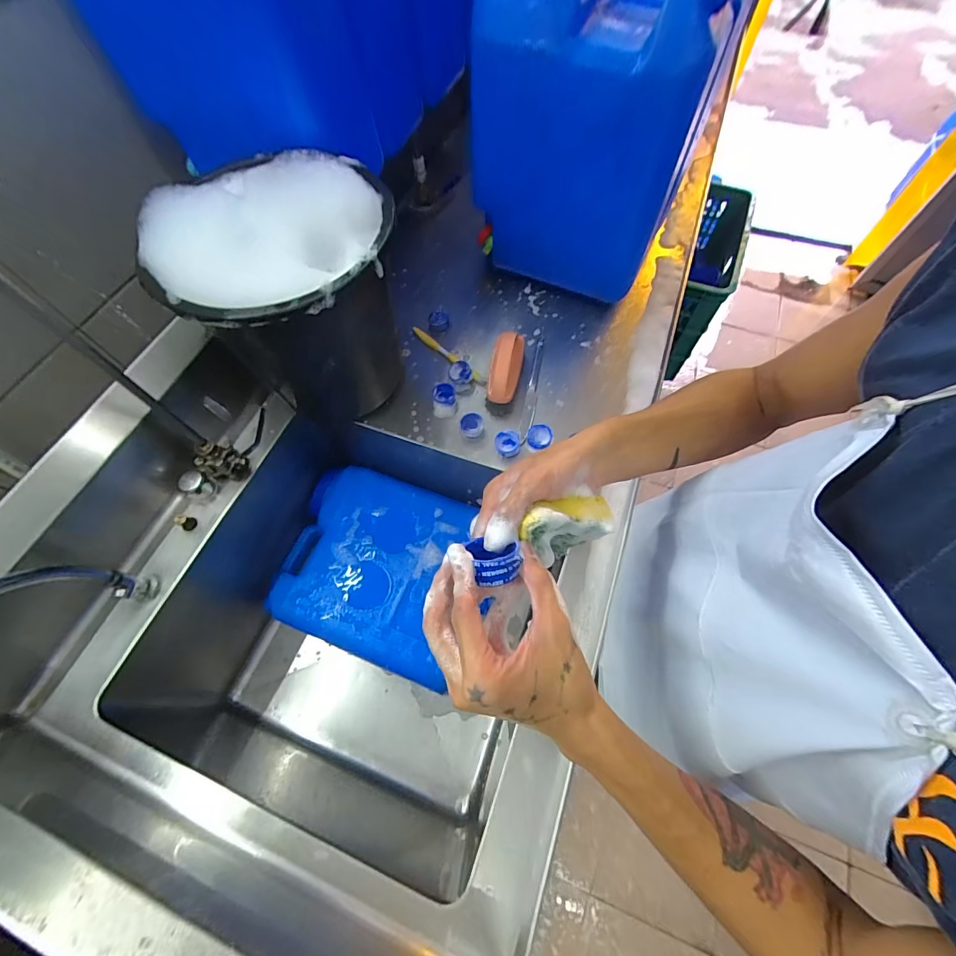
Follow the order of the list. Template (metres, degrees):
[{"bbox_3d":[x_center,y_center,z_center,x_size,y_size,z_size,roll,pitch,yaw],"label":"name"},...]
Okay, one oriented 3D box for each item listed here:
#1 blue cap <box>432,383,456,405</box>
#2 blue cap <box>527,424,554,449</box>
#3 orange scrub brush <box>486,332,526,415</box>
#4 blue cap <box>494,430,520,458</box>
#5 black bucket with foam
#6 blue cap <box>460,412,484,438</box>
[{"bbox_3d":[-0.058,-0.143,0.713,0.038,0.017,0.036,-1,64,1],"label":"blue cap"},{"bbox_3d":[0.100,-0.066,0.669,0.041,0.014,0.041,-11,67,27],"label":"blue cap"},{"bbox_3d":[0.043,-0.182,0.702,0.058,0.043,0.133,9,74,15],"label":"orange scrub brush"},{"bbox_3d":[0.046,-0.053,0.666,0.039,0.023,0.039,-1,64,1],"label":"blue cap"},{"bbox_3d":[-0.241,-0.232,0.588,0.257,0.324,0.255,-1,64,1],"label":"black bucket with foam"},{"bbox_3d":[-0.010,-0.084,0.687,0.037,0.028,0.037,-1,64,1],"label":"blue cap"}]

